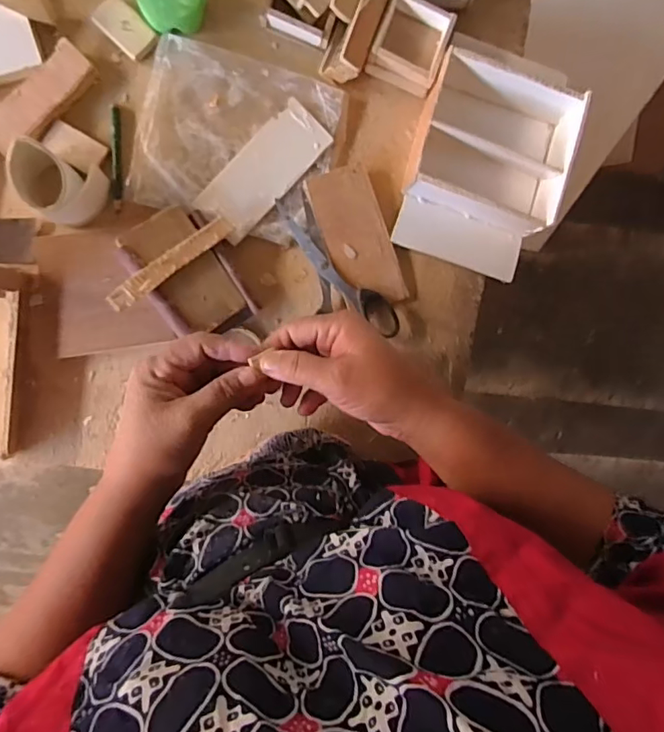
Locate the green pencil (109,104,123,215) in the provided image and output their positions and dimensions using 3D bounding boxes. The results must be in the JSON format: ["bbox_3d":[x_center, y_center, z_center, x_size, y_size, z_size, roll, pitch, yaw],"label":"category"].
[{"bbox_3d":[-0.187,-0.179,0.464,0.010,0.008,0.092,-3,92,-4],"label":"green pencil"}]

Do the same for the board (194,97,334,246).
[{"bbox_3d":[-0.060,-0.172,0.469,0.051,0.010,0.126,43,88,-4],"label":"board"}]

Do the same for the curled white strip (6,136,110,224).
[{"bbox_3d":[-0.221,-0.147,0.432,0.062,0.042,0.049,15,90,-4],"label":"curled white strip"}]

